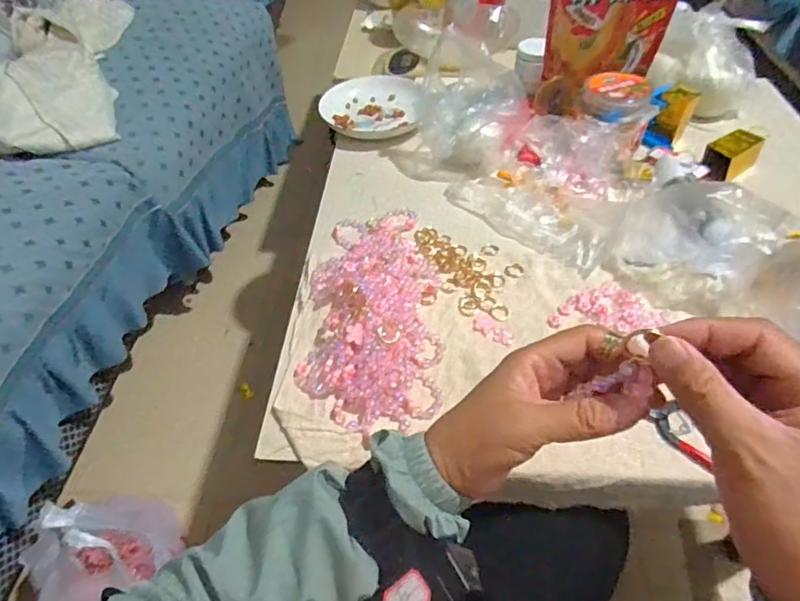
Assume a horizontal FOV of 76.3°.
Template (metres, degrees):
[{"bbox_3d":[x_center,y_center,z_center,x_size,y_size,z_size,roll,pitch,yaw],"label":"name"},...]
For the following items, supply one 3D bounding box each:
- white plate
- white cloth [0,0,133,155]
[{"bbox_3d":[-0.053,-0.350,0.916,0.169,0.033,0.172,-1,49,2],"label":"white plate"},{"bbox_3d":[-0.781,-0.556,1.161,0.270,0.062,0.571,3,57,-26],"label":"white cloth"}]

